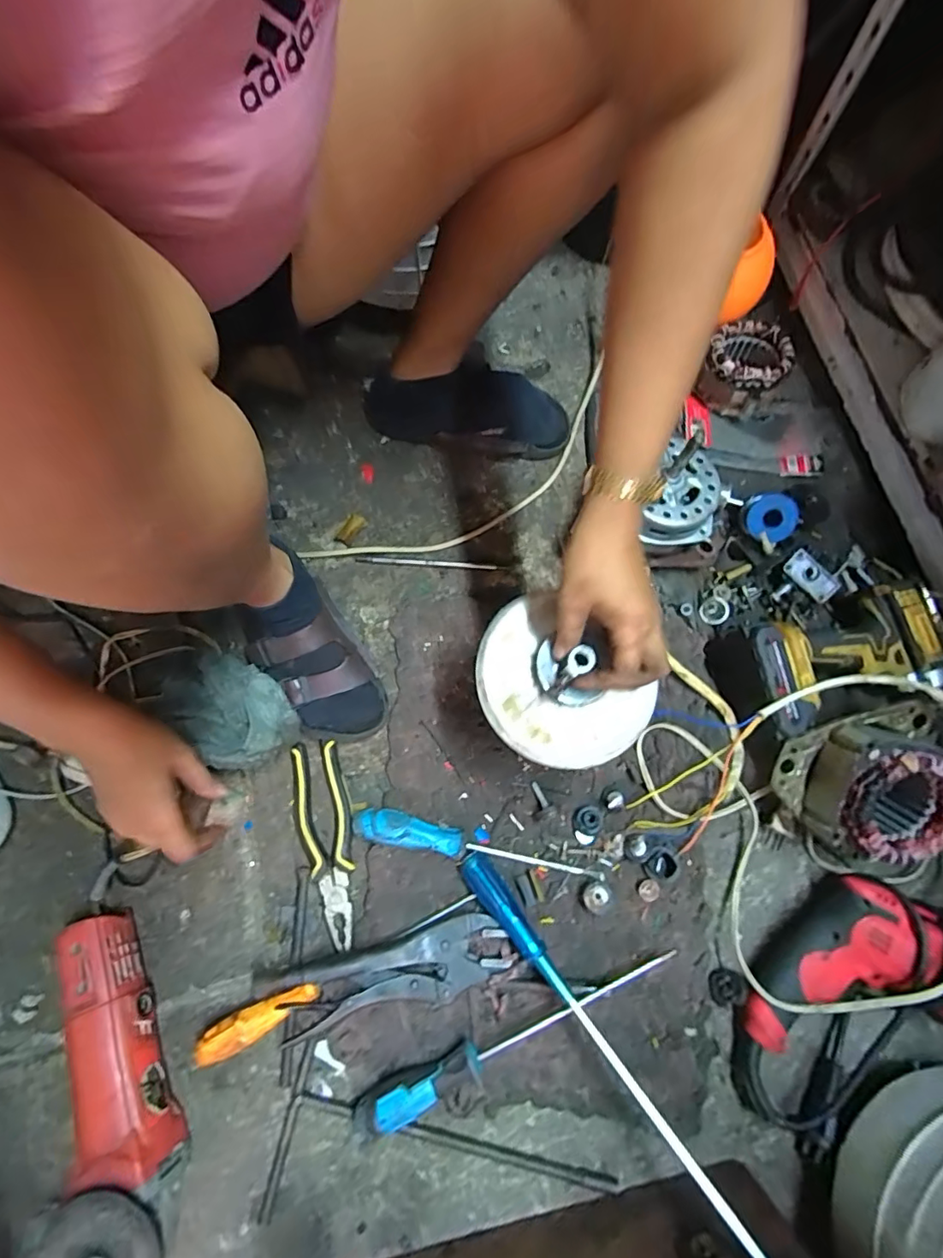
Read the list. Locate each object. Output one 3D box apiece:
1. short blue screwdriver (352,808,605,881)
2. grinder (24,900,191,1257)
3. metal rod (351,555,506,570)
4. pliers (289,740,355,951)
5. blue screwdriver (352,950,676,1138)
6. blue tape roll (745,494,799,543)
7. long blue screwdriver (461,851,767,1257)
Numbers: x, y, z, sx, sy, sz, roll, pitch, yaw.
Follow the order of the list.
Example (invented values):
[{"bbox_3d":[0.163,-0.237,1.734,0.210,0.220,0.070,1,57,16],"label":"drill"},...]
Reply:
[{"bbox_3d":[0.006,0.209,0.514,0.244,0.030,0.031,10,74,2],"label":"short blue screwdriver"},{"bbox_3d":[-0.311,0.398,0.437,0.102,0.093,0.286,-25,76,-8],"label":"grinder"},{"bbox_3d":[-0.048,-0.080,0.623,0.177,0.009,0.011,4,73,1],"label":"metal rod"},{"bbox_3d":[-0.146,0.211,0.523,0.053,0.019,0.191,-12,74,-5],"label":"pliers"},{"bbox_3d":[0.038,0.357,0.464,0.300,0.035,0.028,-23,76,-8],"label":"blue screwdriver"},{"bbox_3d":[0.342,-0.128,0.602,0.053,0.024,0.050,-4,71,11],"label":"blue tape roll"},{"bbox_3d":[0.114,0.348,0.421,0.027,0.023,0.388,-38,60,-10],"label":"long blue screwdriver"}]

